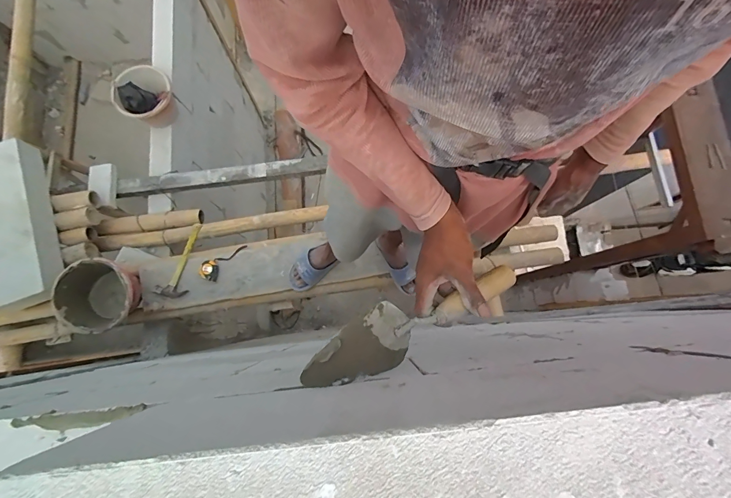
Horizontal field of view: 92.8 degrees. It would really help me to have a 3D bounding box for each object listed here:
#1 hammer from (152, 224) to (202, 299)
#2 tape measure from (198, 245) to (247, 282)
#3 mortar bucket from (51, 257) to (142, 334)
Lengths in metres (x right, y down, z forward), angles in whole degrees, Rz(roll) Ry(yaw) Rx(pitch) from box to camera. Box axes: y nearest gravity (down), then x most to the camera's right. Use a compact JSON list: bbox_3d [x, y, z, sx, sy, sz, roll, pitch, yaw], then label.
[{"bbox_3d":[-0.668,0.051,1.302,0.105,0.033,0.291,22,79,5],"label":"hammer"},{"bbox_3d":[-0.537,0.037,1.295,0.083,0.054,0.178,35,81,7],"label":"tape measure"},{"bbox_3d":[-0.907,0.168,1.213,0.229,0.170,0.238,0,78,0],"label":"mortar bucket"}]

